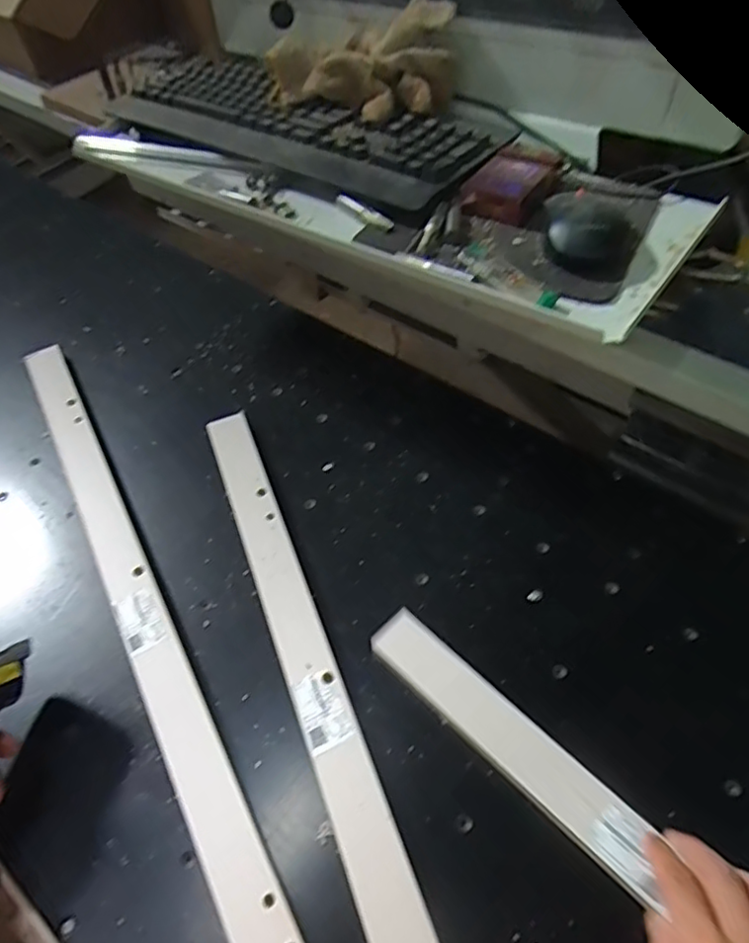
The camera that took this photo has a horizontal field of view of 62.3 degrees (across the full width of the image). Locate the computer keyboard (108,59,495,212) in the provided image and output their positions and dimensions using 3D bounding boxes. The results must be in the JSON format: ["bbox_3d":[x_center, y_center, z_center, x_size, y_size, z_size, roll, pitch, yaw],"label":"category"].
[{"bbox_3d":[-0.089,-0.343,0.606,0.414,0.036,0.153,31,60,25],"label":"computer keyboard"}]

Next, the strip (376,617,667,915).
[{"bbox_3d":[0.100,0.199,0.467,0.045,0.014,0.250,-38,58,-23],"label":"strip"}]

